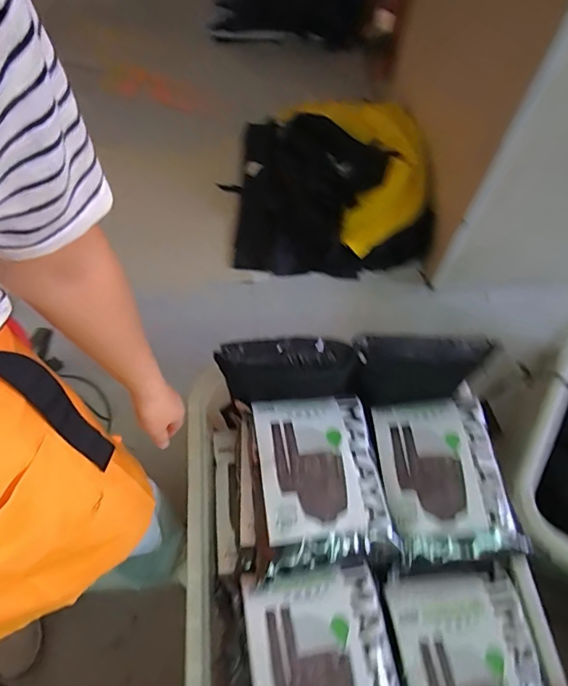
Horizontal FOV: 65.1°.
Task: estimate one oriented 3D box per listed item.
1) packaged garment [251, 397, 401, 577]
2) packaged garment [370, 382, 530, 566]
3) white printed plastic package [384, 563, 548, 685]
[{"bbox_3d":[0.059,0.231,0.769,0.222,0.048,0.282,-6,61,-5],"label":"packaged garment"},{"bbox_3d":[0.284,0.237,0.811,0.217,0.050,0.291,-4,61,-4],"label":"packaged garment"},{"bbox_3d":[0.288,0.504,0.672,0.226,0.049,0.281,-5,61,-4],"label":"white printed plastic package"}]

